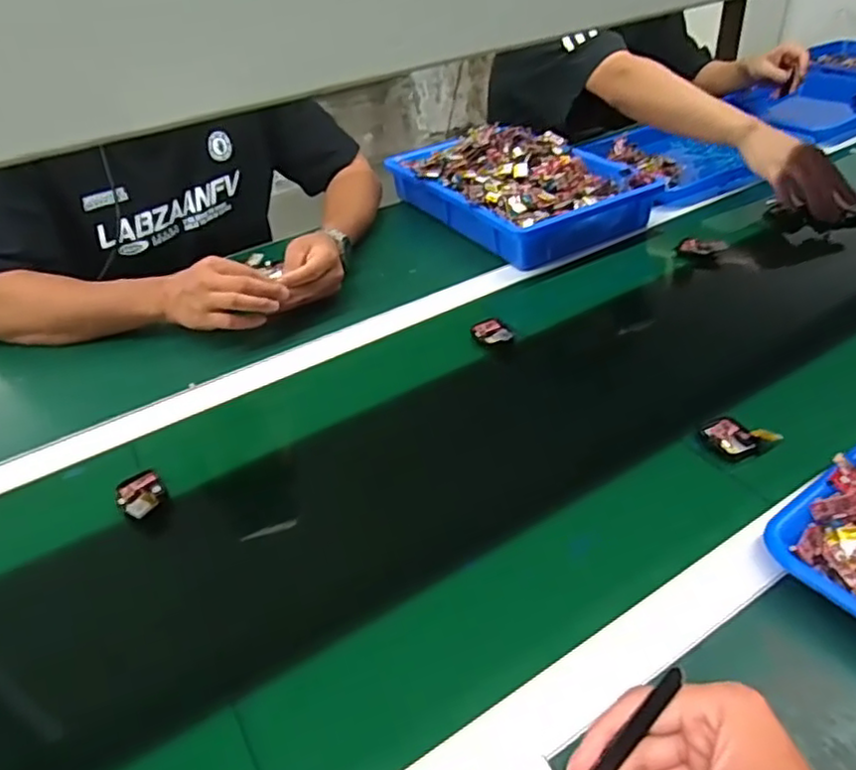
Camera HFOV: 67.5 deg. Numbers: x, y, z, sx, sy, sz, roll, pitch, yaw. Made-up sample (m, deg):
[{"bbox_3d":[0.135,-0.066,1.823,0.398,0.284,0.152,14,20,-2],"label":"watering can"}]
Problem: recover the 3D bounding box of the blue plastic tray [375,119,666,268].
[{"bbox_3d":[0.121,-0.293,0.939,0.239,0.086,0.342,-25,41,-23],"label":"blue plastic tray"}]

